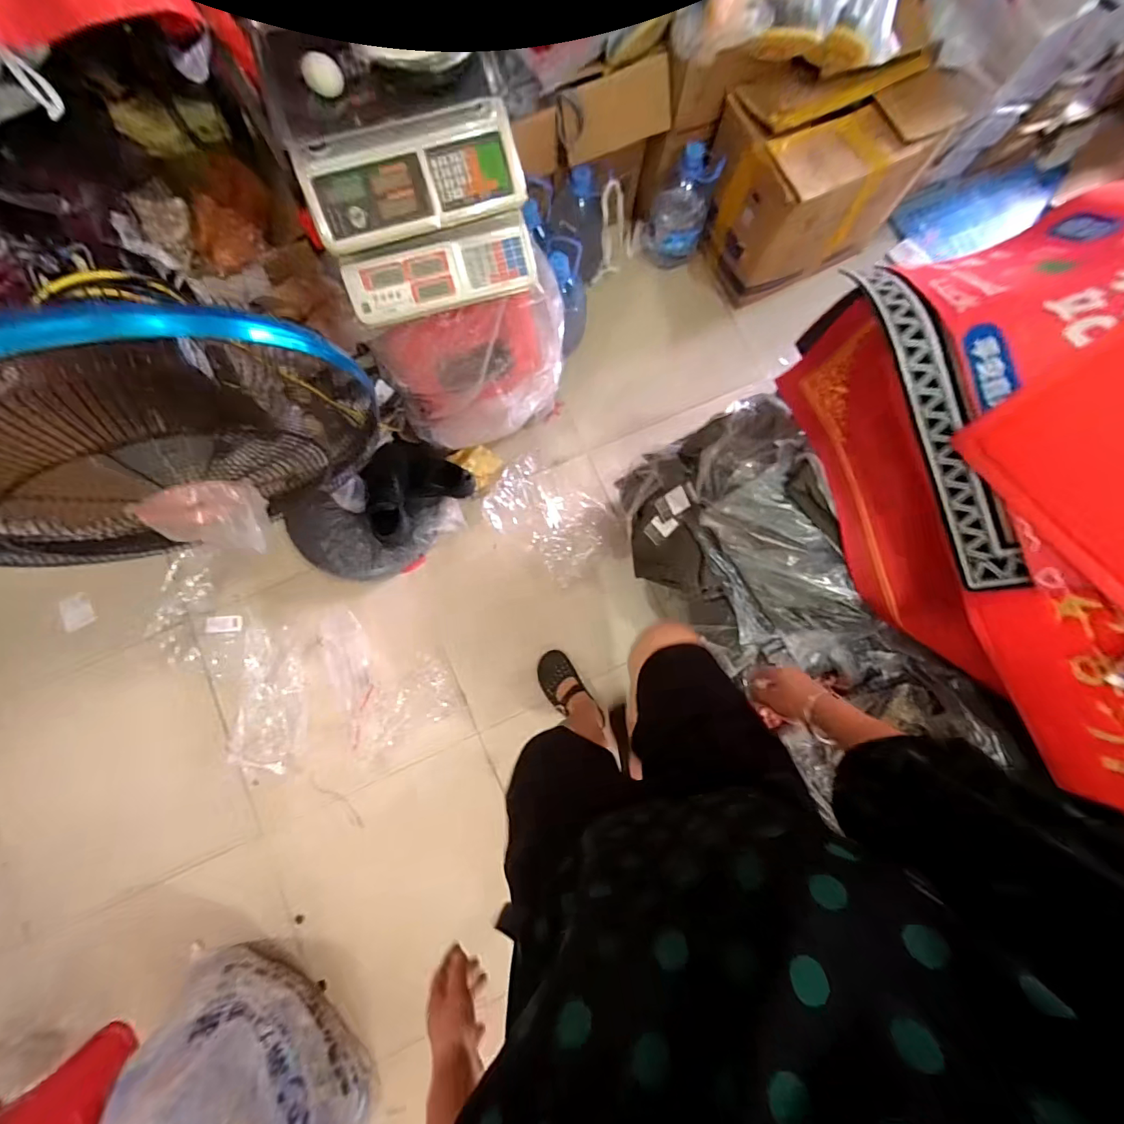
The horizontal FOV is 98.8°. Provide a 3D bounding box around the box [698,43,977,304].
[{"bbox_3d":[0.685,-1.028,1.267,0.526,0.385,0.345,-30,82,-8],"label":"box"}]

